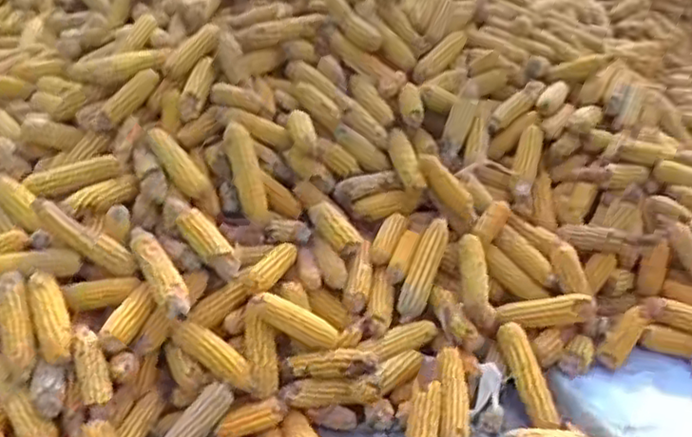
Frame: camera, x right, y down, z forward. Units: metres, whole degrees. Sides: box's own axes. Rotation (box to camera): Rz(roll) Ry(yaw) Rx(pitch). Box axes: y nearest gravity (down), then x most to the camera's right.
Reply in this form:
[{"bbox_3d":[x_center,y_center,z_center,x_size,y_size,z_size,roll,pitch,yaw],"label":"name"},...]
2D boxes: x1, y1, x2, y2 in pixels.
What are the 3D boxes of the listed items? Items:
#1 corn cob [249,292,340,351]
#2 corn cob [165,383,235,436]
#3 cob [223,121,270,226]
[{"bbox_3d":[-0.090,0.174,1.188,0.157,0.045,0.055,30,30,-15],"label":"corn cob"},{"bbox_3d":[-0.251,0.343,1.090,0.049,0.038,0.187,33,75,37],"label":"corn cob"},{"bbox_3d":[-0.191,-0.086,1.320,0.047,0.191,0.041,-17,2,-27],"label":"cob"}]

